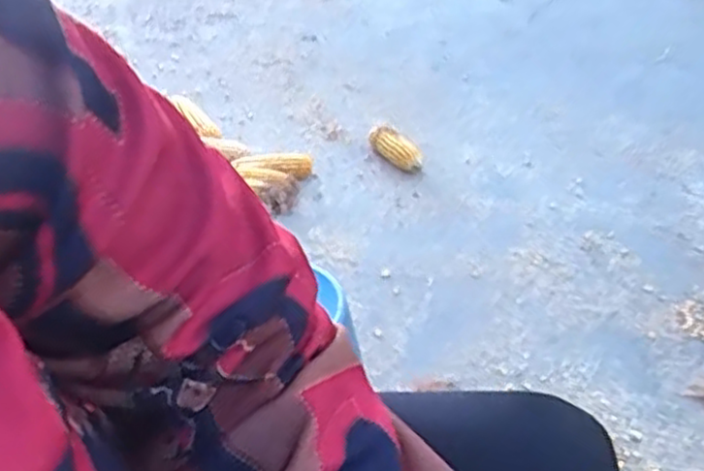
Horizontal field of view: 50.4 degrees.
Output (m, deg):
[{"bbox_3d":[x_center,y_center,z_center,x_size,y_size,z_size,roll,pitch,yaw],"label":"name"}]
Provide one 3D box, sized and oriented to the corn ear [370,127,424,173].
[{"bbox_3d":[0.085,-0.168,1.445,0.045,0.050,0.144,-19,37,-26],"label":"corn ear"}]

